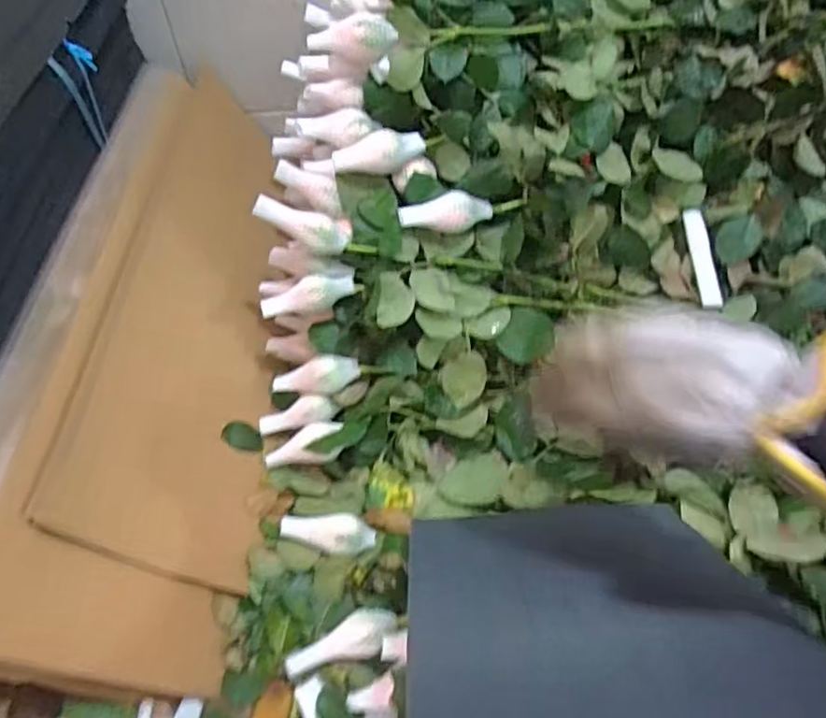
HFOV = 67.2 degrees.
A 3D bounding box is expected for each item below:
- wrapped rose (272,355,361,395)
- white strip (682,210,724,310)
[{"bbox_3d":[-0.090,0.017,0.584,0.081,0.030,0.028,-13,55,-7],"label":"wrapped rose"},{"bbox_3d":[0.270,-0.095,0.580,0.019,0.008,0.094,-9,82,-5],"label":"white strip"}]

